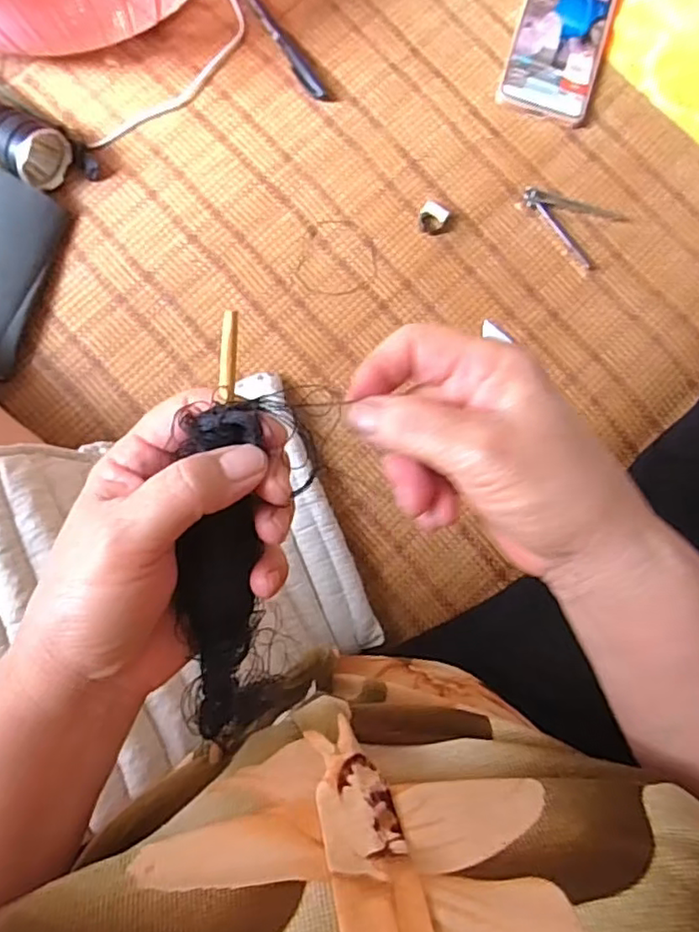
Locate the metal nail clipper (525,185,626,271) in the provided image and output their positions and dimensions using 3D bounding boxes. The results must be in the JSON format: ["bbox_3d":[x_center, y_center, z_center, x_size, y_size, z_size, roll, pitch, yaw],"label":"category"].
[{"bbox_3d":[0.182,-0.208,0.518,0.080,0.008,0.056,35,82,1],"label":"metal nail clipper"}]

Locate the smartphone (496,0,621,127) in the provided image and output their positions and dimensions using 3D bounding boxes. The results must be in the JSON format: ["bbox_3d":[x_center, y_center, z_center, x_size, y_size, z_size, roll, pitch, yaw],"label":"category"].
[{"bbox_3d":[0.187,-0.380,0.540,0.079,0.011,0.170,18,82,-1],"label":"smartphone"}]

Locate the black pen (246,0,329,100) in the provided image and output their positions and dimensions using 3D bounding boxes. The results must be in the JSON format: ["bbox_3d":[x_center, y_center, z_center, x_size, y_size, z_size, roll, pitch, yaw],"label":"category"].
[{"bbox_3d":[-0.058,-0.356,0.516,0.016,0.012,0.130,-34,86,-7],"label":"black pen"}]

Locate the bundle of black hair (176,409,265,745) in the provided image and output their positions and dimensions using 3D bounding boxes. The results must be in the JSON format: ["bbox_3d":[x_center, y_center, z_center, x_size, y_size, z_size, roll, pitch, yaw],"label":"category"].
[{"bbox_3d":[-0.051,0.049,0.246,0.027,0.013,0.148,4,112,-3],"label":"bundle of black hair"}]

